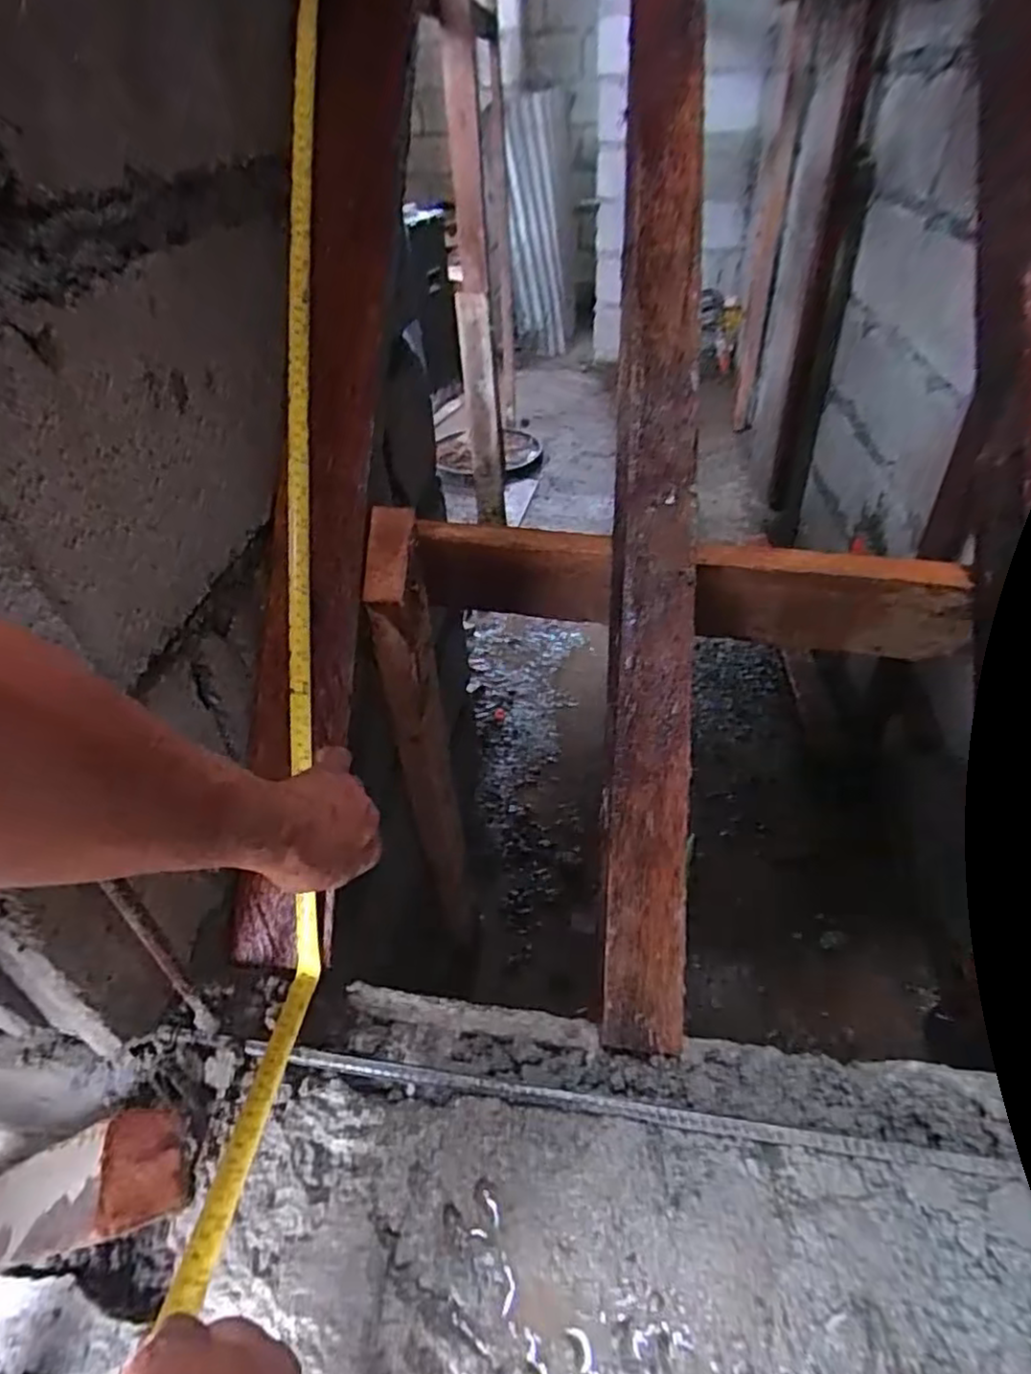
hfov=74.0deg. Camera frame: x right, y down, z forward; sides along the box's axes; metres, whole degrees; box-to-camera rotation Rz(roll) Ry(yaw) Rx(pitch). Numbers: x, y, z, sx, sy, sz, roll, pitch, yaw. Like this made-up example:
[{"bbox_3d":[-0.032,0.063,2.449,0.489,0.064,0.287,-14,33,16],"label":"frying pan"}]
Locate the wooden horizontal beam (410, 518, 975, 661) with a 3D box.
[{"bbox_3d":[0.140,-0.083,0.592,0.451,0.094,0.035,4,42,9],"label":"wooden horizontal beam"}]

